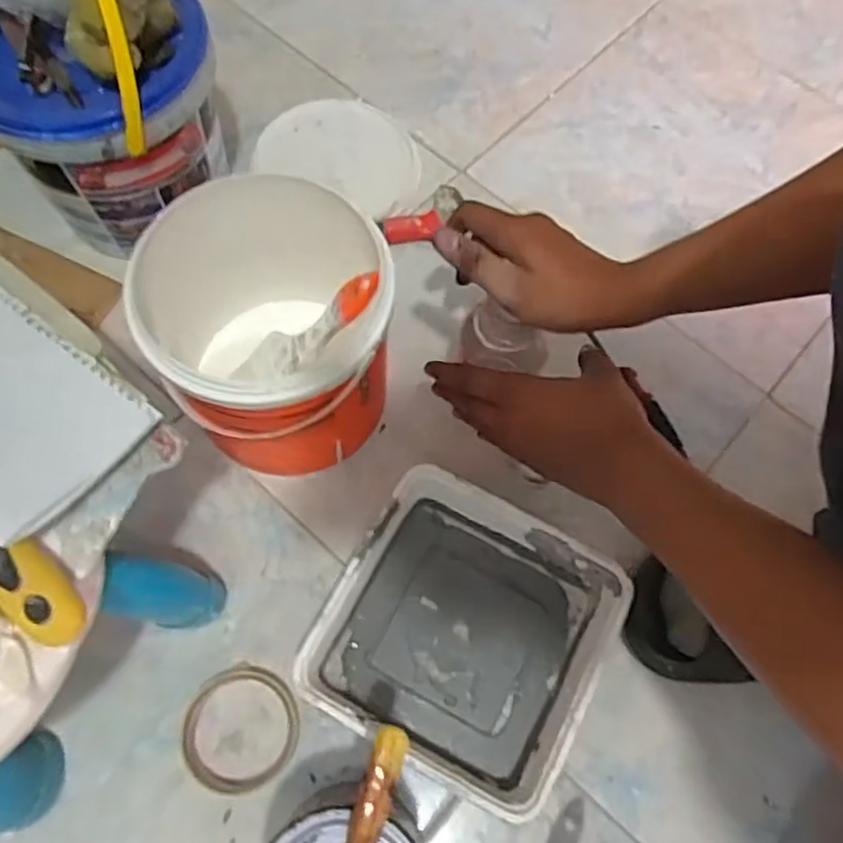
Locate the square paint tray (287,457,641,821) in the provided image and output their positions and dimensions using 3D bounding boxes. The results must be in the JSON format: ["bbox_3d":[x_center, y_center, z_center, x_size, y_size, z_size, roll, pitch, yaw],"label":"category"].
[{"bbox_3d":[0.034,0.165,0.544,0.195,0.071,0.195,29,69,8],"label":"square paint tray"}]

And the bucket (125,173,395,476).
[{"bbox_3d":[-0.115,-0.059,0.561,0.180,0.188,0.202,3,67,-2],"label":"bucket"}]

